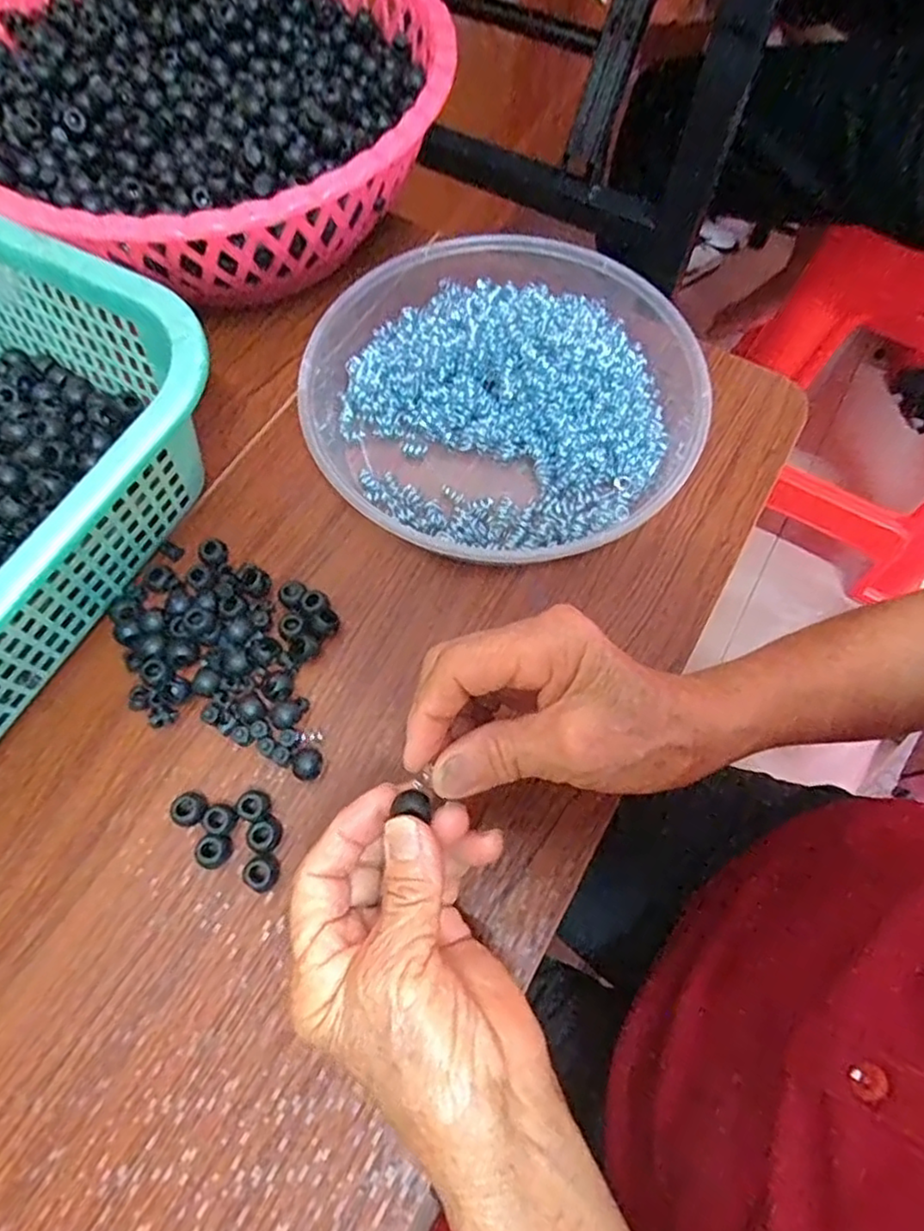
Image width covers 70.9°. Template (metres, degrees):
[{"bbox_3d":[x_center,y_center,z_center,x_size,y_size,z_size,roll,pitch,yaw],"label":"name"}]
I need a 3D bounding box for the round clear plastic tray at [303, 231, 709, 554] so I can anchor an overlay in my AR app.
[{"bbox_3d":[0.019,-0.126,0.372,0.214,0.045,0.210,0,67,0],"label":"round clear plastic tray"}]

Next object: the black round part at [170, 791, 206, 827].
[{"bbox_3d":[-0.130,0.094,0.313,0.014,0.016,0.017,-41,73,-16],"label":"black round part"}]

